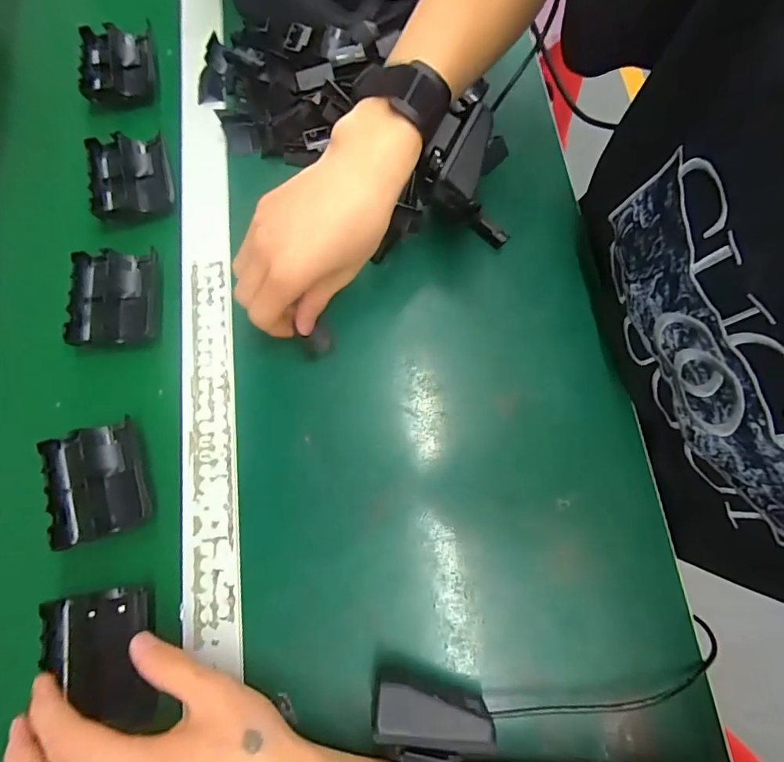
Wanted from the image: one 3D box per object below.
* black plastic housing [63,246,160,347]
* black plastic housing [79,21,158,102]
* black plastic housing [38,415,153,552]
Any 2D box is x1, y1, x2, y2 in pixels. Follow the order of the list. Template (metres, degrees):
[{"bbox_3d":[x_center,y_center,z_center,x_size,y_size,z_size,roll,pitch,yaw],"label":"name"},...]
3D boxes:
[{"bbox_3d":[-0.223,-0.067,0.367,0.065,0.022,0.077,-4,74,1],"label":"black plastic housing"},{"bbox_3d":[-0.263,-0.303,0.432,0.064,0.025,0.083,-10,74,-1],"label":"black plastic housing"},{"bbox_3d":[-0.215,0.072,0.328,0.062,0.018,0.079,-20,75,-4],"label":"black plastic housing"}]

